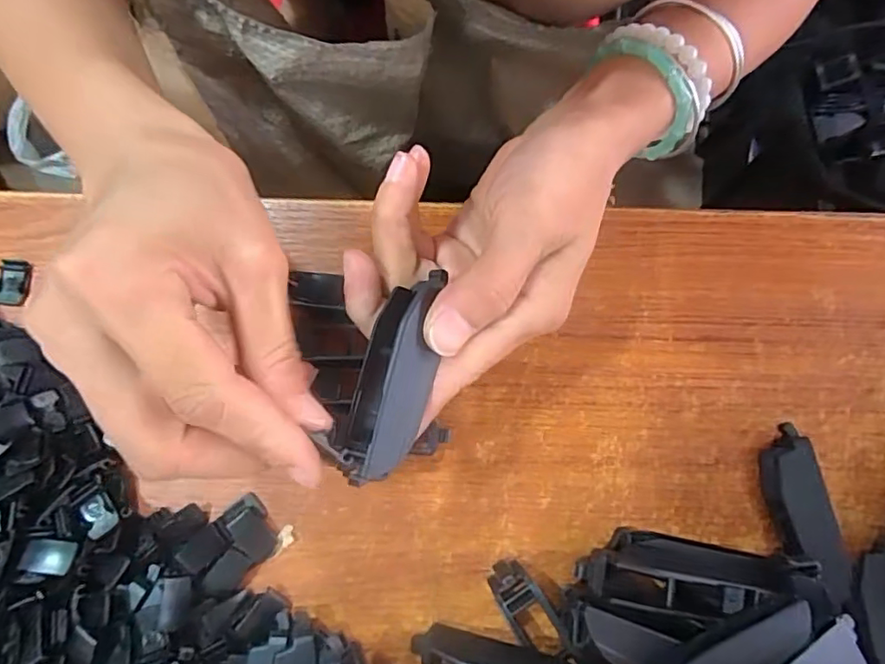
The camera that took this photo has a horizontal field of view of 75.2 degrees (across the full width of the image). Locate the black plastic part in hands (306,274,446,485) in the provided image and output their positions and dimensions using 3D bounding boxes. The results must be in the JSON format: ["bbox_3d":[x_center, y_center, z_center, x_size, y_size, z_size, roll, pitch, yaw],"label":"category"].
[{"bbox_3d":[-0.017,0.014,0.183,0.025,0.015,0.067,16,73,3],"label":"black plastic part in hands"}]

